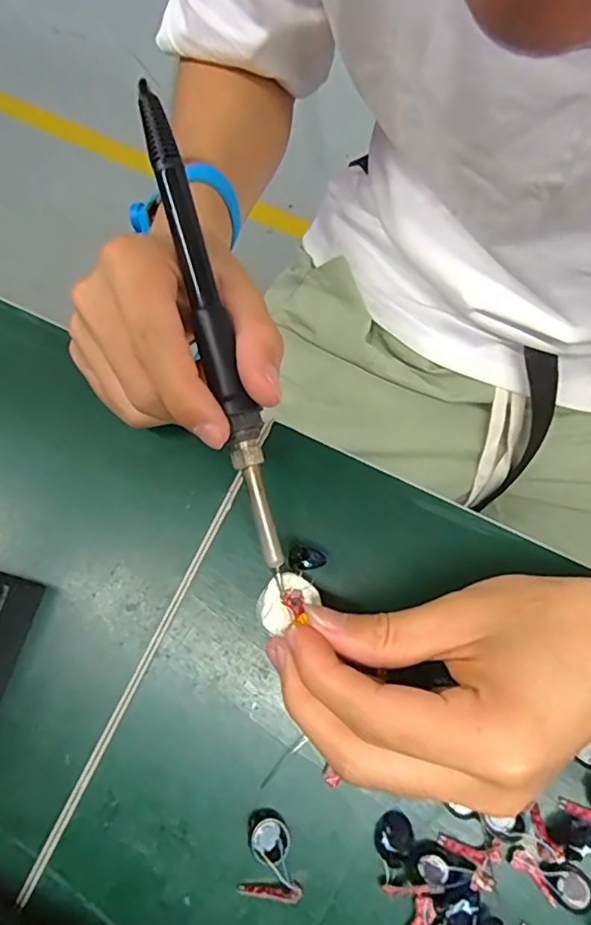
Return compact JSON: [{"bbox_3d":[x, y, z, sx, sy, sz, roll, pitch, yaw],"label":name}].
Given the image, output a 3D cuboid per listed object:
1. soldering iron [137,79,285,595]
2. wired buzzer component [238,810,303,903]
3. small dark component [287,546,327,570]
[{"bbox_3d":[-0.033,-0.053,0.237,0.014,0.015,0.205,-16,90,-5],"label":"soldering iron"},{"bbox_3d":[-0.010,0.164,0.240,0.024,0.006,0.030,3,77,-1],"label":"wired buzzer component"},{"bbox_3d":[0.005,0.042,0.248,0.016,0.007,0.010,11,77,1],"label":"small dark component"}]

